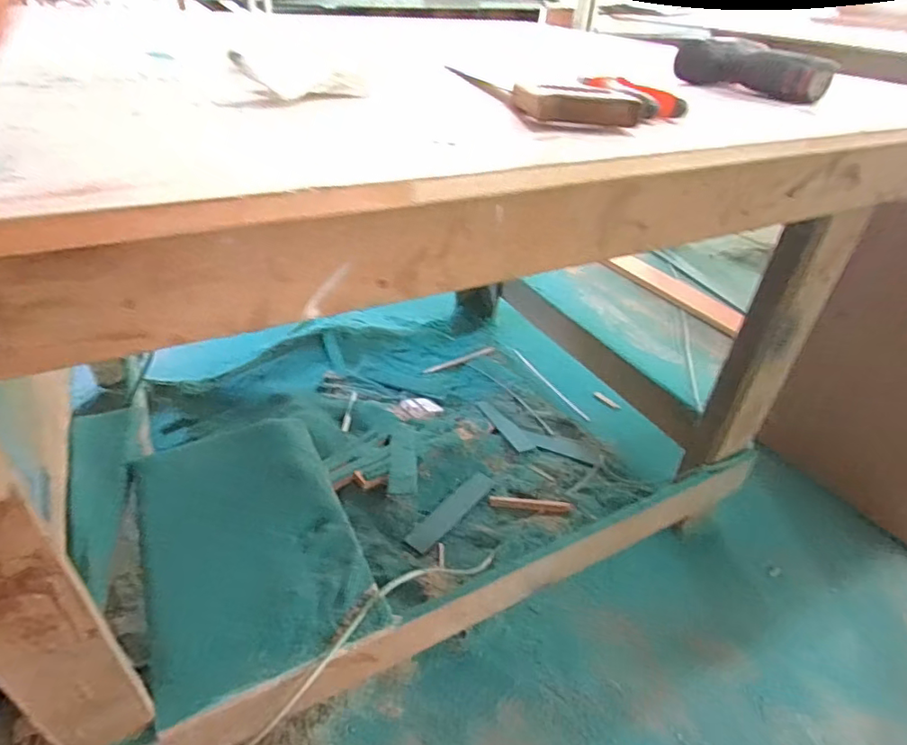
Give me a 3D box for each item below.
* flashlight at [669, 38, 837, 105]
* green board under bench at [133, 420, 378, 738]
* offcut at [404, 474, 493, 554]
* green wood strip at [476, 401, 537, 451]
[{"bbox_3d":[0.363,-0.383,0.678,0.050,0.051,0.203,-16,41,-26],"label":"flashlight"},{"bbox_3d":[-0.312,0.249,0.821,0.282,0.026,0.448,-15,42,-24],"label":"green board under bench"},{"bbox_3d":[-0.002,0.289,1.128,0.047,0.011,0.243,28,42,29],"label":"offcut"},{"bbox_3d":[0.125,0.131,1.330,0.049,0.009,0.191,-21,43,-30],"label":"green wood strip"}]

